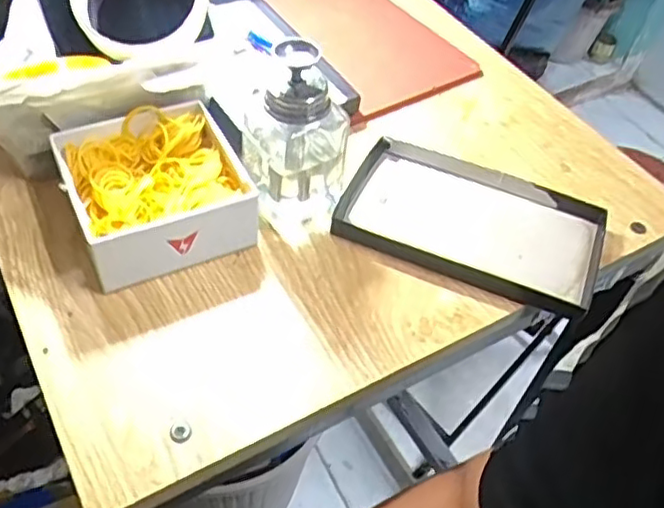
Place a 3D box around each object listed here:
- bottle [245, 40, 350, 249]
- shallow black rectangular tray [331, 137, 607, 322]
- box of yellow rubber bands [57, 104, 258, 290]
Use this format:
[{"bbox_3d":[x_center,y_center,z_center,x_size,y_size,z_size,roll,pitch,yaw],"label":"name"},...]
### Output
[{"bbox_3d":[-0.020,-0.072,0.403,0.049,0.119,0.050,27,52,16],"label":"bottle"},{"bbox_3d":[0.096,-0.022,0.447,0.174,0.027,0.100,21,51,11],"label":"shallow black rectangular tray"},{"bbox_3d":[-0.109,-0.040,0.416,0.108,0.051,0.102,-20,55,-22],"label":"box of yellow rubber bands"}]

